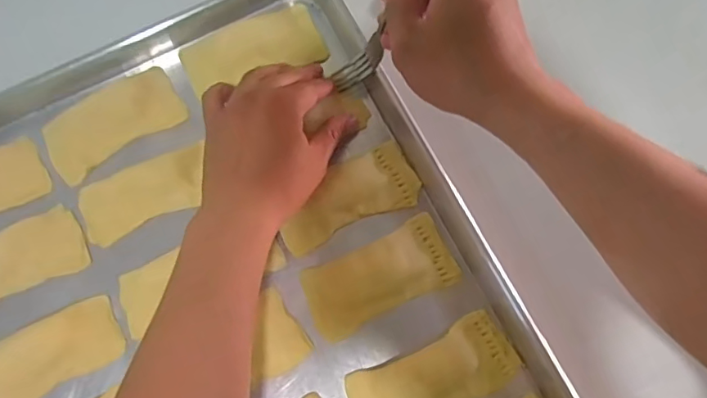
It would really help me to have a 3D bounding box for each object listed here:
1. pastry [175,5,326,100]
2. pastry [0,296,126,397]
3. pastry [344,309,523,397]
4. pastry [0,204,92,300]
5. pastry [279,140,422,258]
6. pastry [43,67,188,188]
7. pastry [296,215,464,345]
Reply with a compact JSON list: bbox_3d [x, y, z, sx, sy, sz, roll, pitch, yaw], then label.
[{"bbox_3d":[-0.083,-0.125,0.427,0.114,0.012,0.053,-22,77,-5],"label":"pastry"},{"bbox_3d":[-0.222,0.115,0.367,0.110,0.013,0.049,-29,77,-6],"label":"pastry"},{"bbox_3d":[0.056,0.126,0.362,0.120,0.013,0.054,-24,77,-6],"label":"pastry"},{"bbox_3d":[-0.263,0.052,0.388,0.121,0.005,0.054,-25,77,-6],"label":"pastry"},{"bbox_3d":[-0.004,-0.002,0.397,0.112,0.009,0.050,-27,77,-6],"label":"pastry"},{"bbox_3d":[-0.194,-0.062,0.413,0.108,0.013,0.053,-30,78,-7],"label":"pastry"},{"bbox_3d":[0.019,0.057,0.382,0.110,0.009,0.055,-25,77,-6],"label":"pastry"}]

